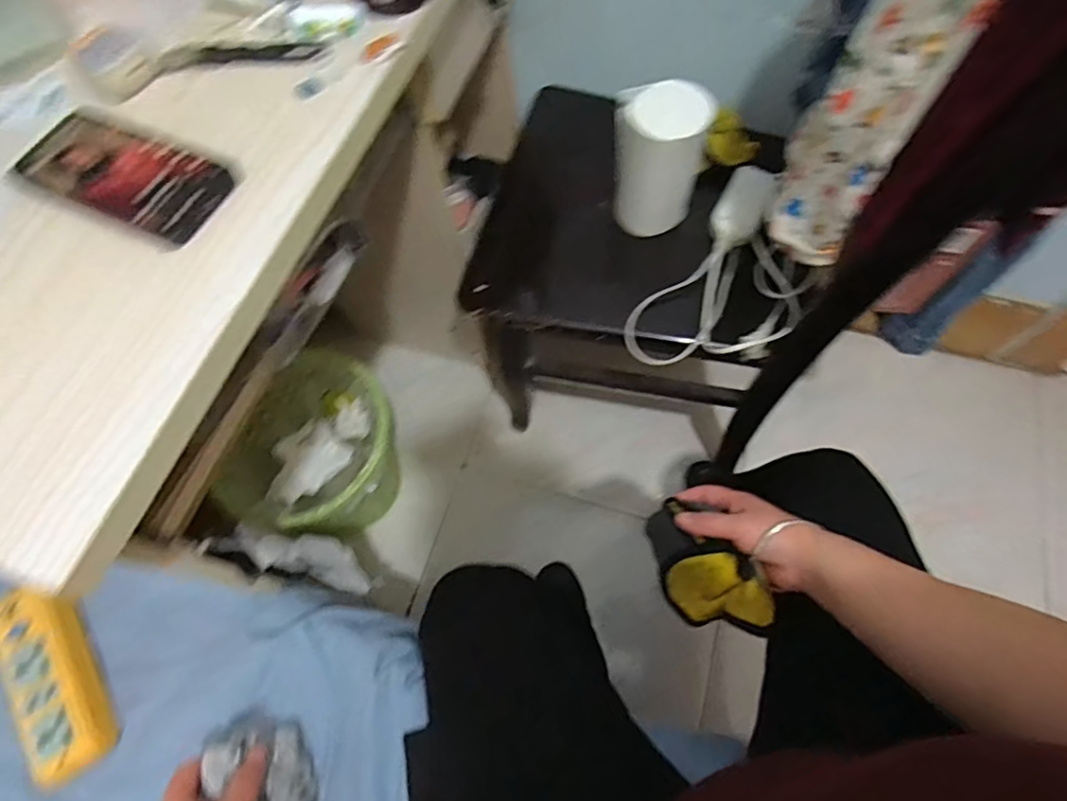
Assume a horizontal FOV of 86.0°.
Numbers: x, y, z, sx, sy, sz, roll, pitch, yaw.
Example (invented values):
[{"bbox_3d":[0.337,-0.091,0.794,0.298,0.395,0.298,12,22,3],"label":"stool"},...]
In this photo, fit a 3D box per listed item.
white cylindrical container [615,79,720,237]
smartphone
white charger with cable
[{"bbox_3d":[0.147,-0.282,0.683,0.095,0.161,0.087,-6,66,0],"label":"white cylindrical container"},{"bbox_3d":[-0.286,-0.158,0.399,0.148,0.010,0.065,25,69,13],"label":"smartphone"},{"bbox_3d":[0.251,-0.149,0.684,0.162,0.053,0.298,34,72,16],"label":"white charger with cable"}]

